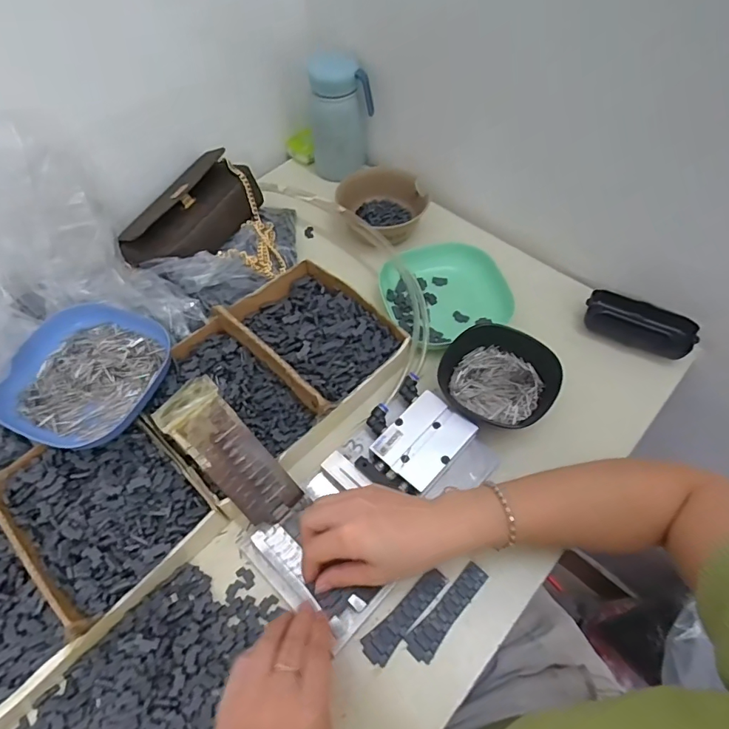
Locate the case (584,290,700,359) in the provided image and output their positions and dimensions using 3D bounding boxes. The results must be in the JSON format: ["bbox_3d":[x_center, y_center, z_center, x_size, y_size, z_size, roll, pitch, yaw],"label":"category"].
[{"bbox_3d":[0.296,-0.043,0.524,0.110,0.040,0.037,32,63,20],"label":"case"}]

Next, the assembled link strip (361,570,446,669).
[{"bbox_3d":[0.034,0.203,0.393,0.085,0.004,0.022,-40,64,-21],"label":"assembled link strip"}]

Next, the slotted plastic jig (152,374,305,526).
[{"bbox_3d":[-0.113,0.077,0.411,0.051,0.009,0.137,-43,97,-23],"label":"slotted plastic jig"}]

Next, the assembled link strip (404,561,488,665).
[{"bbox_3d":[0.069,0.201,0.394,0.086,0.004,0.024,-39,64,-21],"label":"assembled link strip"}]

